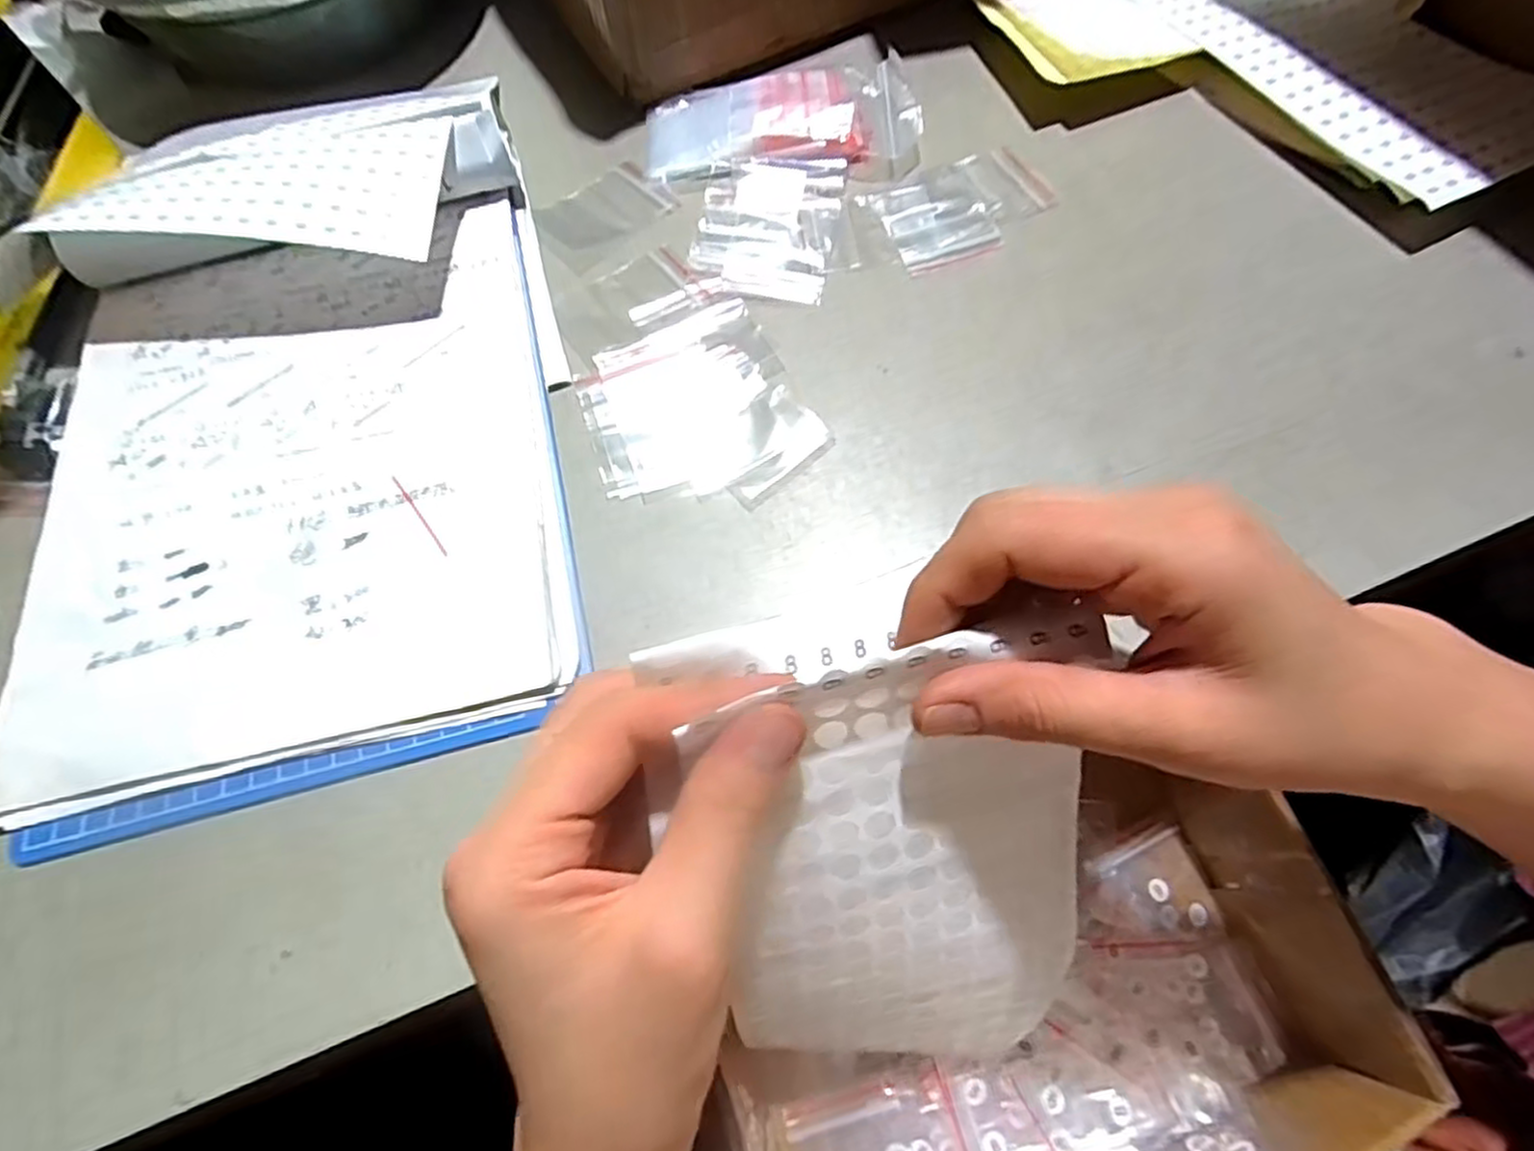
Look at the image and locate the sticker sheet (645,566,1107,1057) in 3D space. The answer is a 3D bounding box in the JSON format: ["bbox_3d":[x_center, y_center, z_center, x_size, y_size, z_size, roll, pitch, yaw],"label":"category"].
[{"bbox_3d":[0.037,0.095,0.246,0.129,0.186,0.037,-9,25,-5],"label":"sticker sheet"}]

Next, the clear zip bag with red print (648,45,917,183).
[{"bbox_3d":[0.007,-0.246,0.396,0.144,0.019,0.070,-3,66,2],"label":"clear zip bag with red print"}]

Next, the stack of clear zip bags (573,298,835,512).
[{"bbox_3d":[-0.032,-0.073,0.325,0.093,0.004,0.104,-26,67,-9],"label":"stack of clear zip bags"}]

